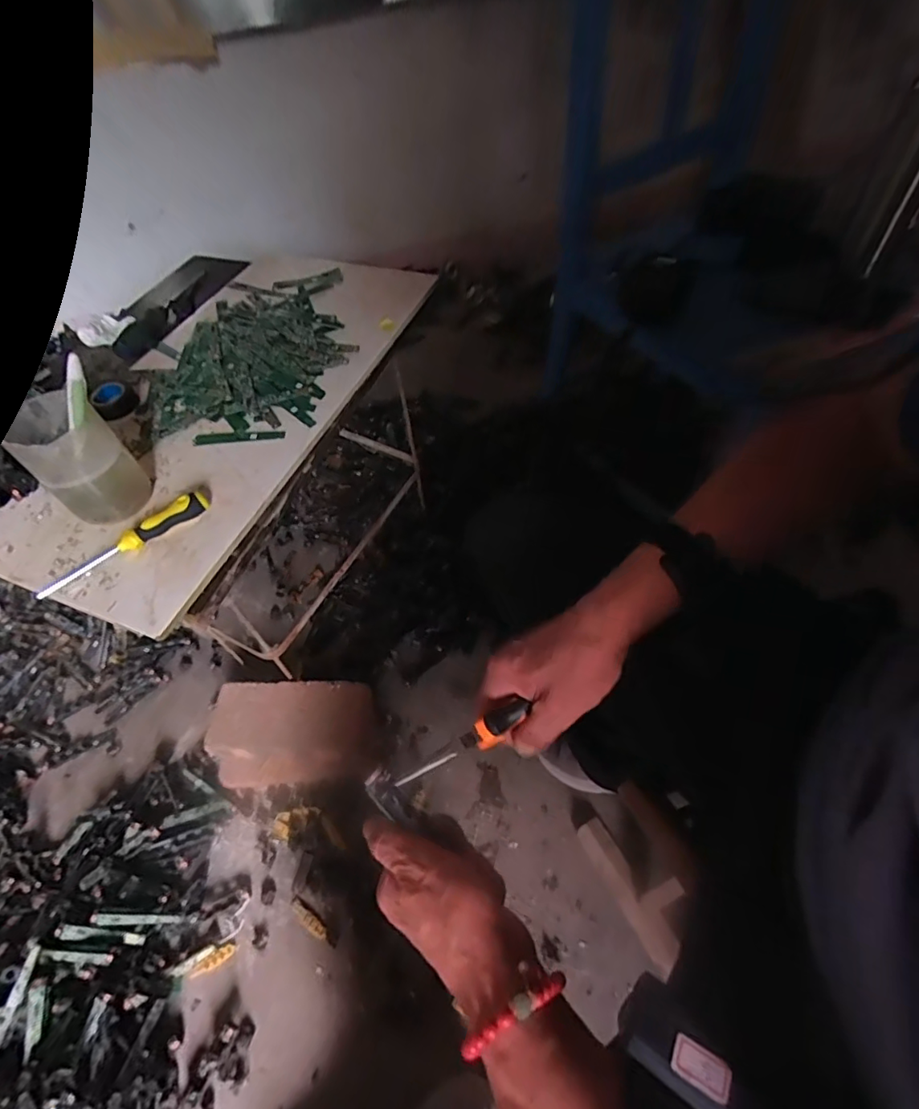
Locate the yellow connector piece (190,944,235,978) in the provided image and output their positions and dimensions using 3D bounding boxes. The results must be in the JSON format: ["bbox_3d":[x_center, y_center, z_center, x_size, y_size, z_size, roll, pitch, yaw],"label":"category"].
[{"bbox_3d":[-0.314,0.517,0.665,0.053,0.010,0.016,-25,57,-17],"label":"yellow connector piece"}]

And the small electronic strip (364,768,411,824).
[{"bbox_3d":[-0.043,0.150,0.323,0.015,0.004,0.035,-38,74,-24],"label":"small electronic strip"}]

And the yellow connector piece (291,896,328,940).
[{"bbox_3d":[-0.198,0.478,0.684,0.062,0.005,0.016,32,60,22],"label":"yellow connector piece"}]

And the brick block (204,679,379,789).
[{"bbox_3d":[-0.240,0.264,0.778,0.233,0.089,0.128,-4,53,4],"label":"brick block"}]

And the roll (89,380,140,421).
[{"bbox_3d":[-0.400,-0.180,0.606,0.046,0.020,0.054,-37,58,-20],"label":"roll"}]

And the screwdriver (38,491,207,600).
[{"bbox_3d":[-0.306,-0.011,0.478,0.157,0.025,0.020,-37,58,-20],"label":"screwdriver"}]

